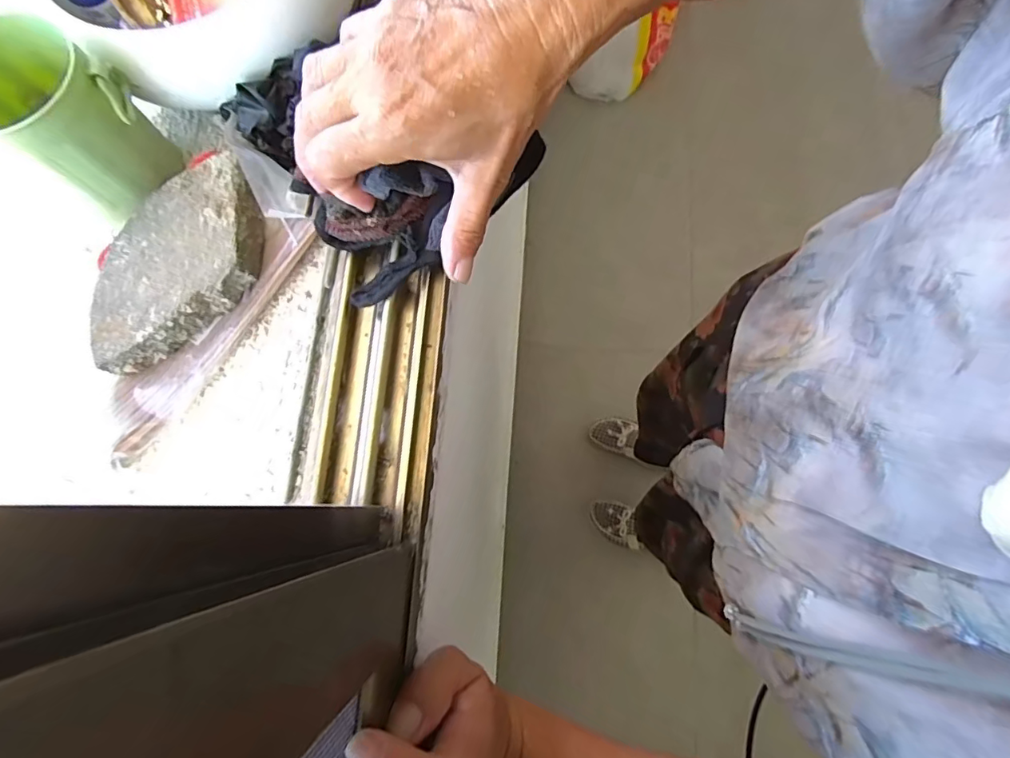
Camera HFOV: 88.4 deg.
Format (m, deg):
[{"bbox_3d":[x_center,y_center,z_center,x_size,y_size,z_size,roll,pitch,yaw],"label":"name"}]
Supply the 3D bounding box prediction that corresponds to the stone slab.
[{"bbox_3d":[-0.204,-0.073,0.322,0.132,0.025,0.079,-42,78,-8],"label":"stone slab"}]

